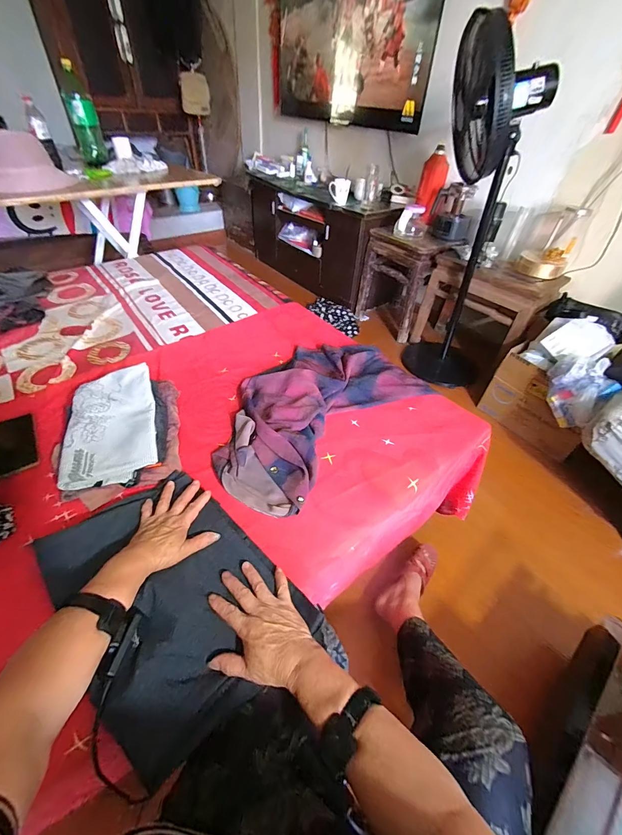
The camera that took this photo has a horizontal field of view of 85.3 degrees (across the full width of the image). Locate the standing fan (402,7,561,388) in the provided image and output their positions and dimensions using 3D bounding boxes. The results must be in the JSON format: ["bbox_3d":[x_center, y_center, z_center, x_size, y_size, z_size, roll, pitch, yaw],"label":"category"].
[{"bbox_3d":[0.695,-0.760,1.526,0.434,1.339,0.337,12,44,8],"label":"standing fan"}]

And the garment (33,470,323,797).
[{"bbox_3d":[-0.204,0.241,0.503,0.260,0.057,0.359,-31,53,-31],"label":"garment"}]

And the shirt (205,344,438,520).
[{"bbox_3d":[0.012,-0.043,0.812,0.347,0.041,0.577,36,52,29],"label":"shirt"}]

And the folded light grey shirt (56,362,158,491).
[{"bbox_3d":[-0.398,0.011,0.669,0.165,0.023,0.256,-16,55,-13],"label":"folded light grey shirt"}]

